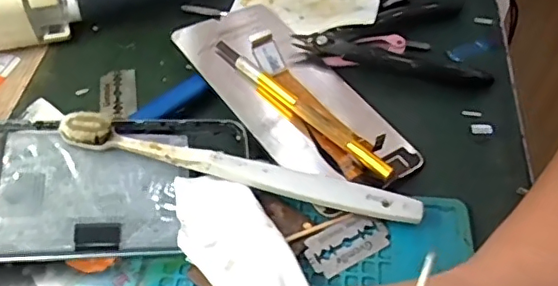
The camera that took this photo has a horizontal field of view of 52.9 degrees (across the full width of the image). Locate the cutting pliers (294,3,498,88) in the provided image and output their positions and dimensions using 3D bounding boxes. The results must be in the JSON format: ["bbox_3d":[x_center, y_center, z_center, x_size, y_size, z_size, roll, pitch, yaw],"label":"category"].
[{"bbox_3d":[0.070,-0.063,0.357,0.112,0.015,0.079,-5,51,-3],"label":"cutting pliers"}]

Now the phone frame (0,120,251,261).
[{"bbox_3d":[-0.099,0.021,0.278,0.163,0.009,0.077,0,56,-10],"label":"phone frame"}]

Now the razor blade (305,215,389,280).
[{"bbox_3d":[0.033,0.049,0.277,0.041,0.004,0.023,-25,64,-16],"label":"razor blade"}]

